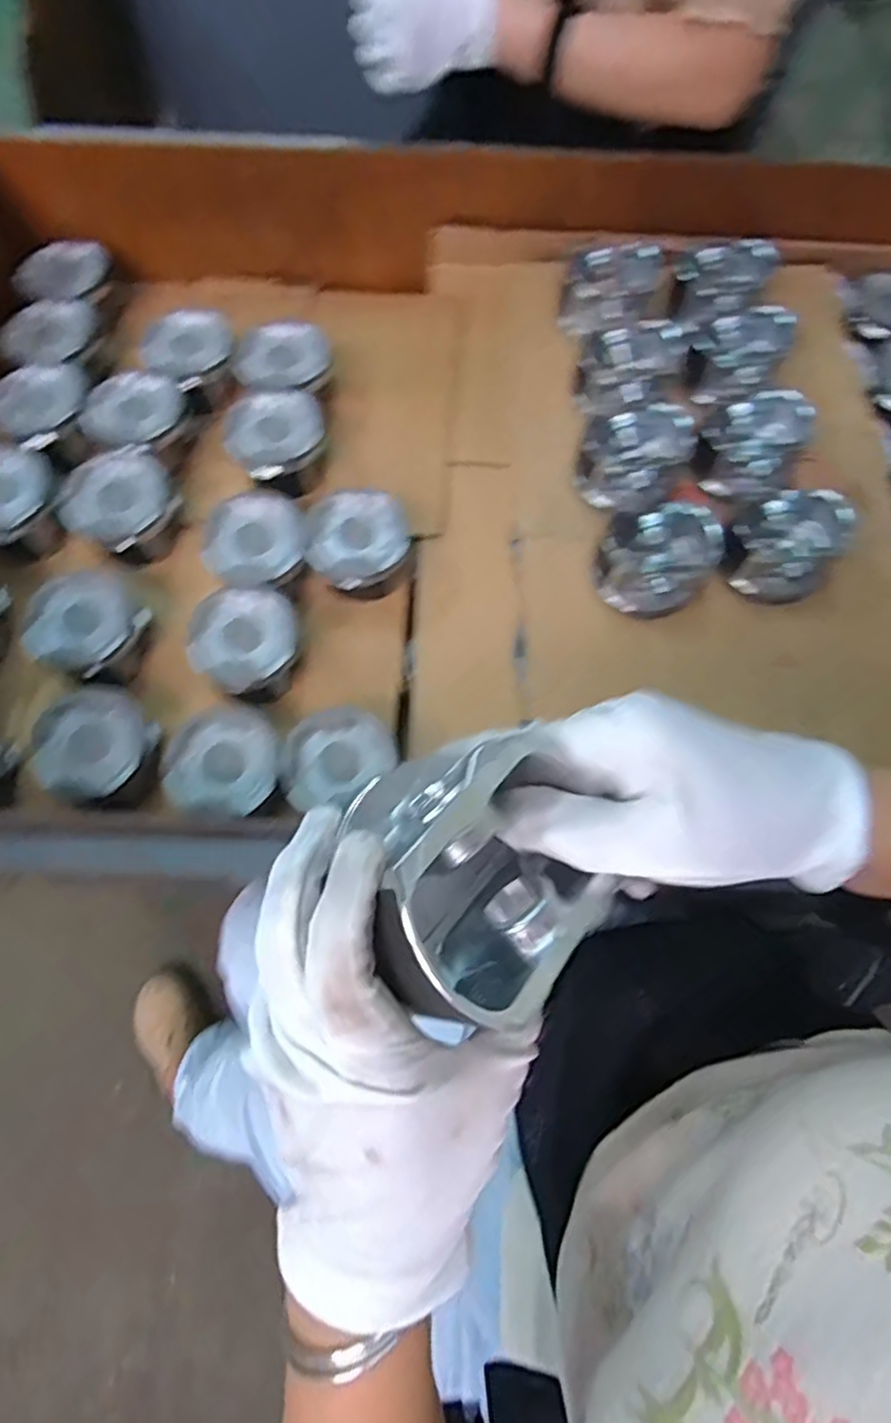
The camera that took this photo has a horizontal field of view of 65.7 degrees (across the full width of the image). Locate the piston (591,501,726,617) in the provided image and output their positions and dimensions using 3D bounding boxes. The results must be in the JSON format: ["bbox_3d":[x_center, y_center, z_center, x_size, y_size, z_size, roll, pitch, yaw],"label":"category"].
[{"bbox_3d":[0.176,-0.128,0.581,0.086,0.055,0.093,0,70,-1],"label":"piston"}]

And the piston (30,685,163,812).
[{"bbox_3d":[-0.285,0.030,0.569,0.081,0.051,0.089,0,70,-1],"label":"piston"}]

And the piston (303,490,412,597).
[{"bbox_3d":[-0.080,-0.155,0.645,0.092,0.056,0.090,-4,71,-2],"label":"piston"}]

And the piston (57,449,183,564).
[{"bbox_3d":[-0.304,-0.196,0.649,0.097,0.056,0.099,0,70,-1],"label":"piston"}]

